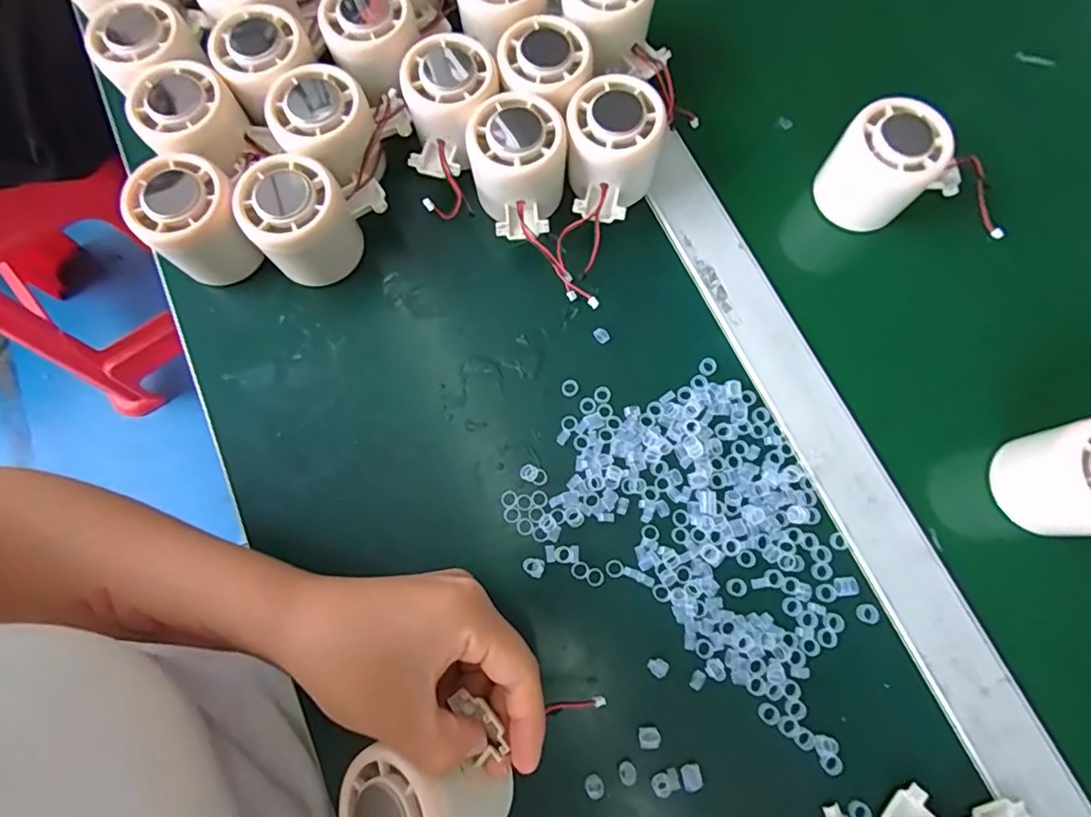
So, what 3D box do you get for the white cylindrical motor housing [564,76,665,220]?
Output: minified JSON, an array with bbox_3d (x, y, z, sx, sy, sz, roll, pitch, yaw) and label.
[{"bbox_3d":[0.038,-0.147,0.336,0.054,0.054,0.070,12,76,4],"label":"white cylindrical motor housing"}]

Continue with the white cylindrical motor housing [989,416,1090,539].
[{"bbox_3d":[0.275,0.036,0.290,0.053,0.049,0.056,0,75,1],"label":"white cylindrical motor housing"}]

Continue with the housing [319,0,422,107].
[{"bbox_3d":[-0.104,-0.222,0.344,0.055,0.043,0.055,-36,78,-8],"label":"housing"}]

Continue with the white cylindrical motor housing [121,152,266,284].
[{"bbox_3d":[-0.195,-0.103,0.324,0.052,0.063,0.051,0,75,1],"label":"white cylindrical motor housing"}]

